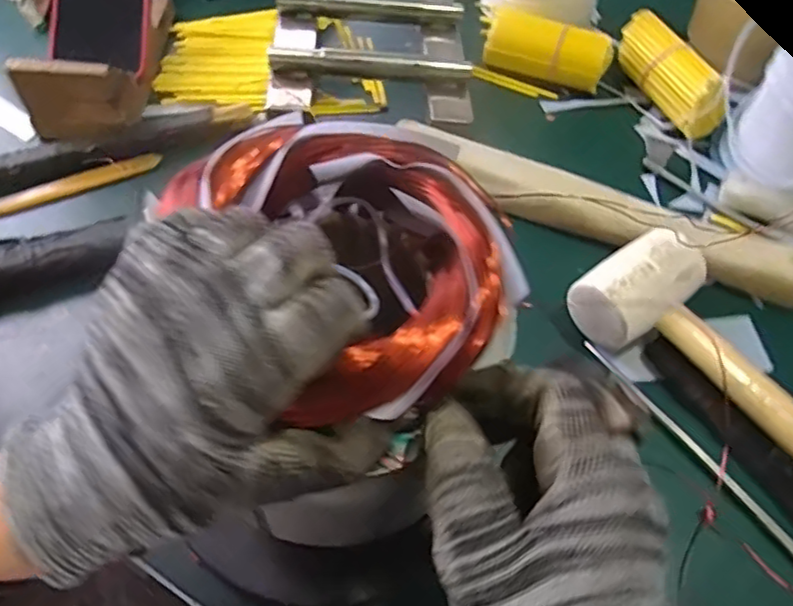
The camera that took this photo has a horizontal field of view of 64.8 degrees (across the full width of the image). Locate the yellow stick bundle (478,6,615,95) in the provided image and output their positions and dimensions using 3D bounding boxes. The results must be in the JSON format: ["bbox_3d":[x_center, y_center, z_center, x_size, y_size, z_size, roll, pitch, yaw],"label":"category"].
[{"bbox_3d":[0.138,-0.243,0.603,0.130,0.049,0.045,24,56,13],"label":"yellow stick bundle"}]

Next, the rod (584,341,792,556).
[{"bbox_3d":[0.194,0.105,0.380,0.028,0.009,0.219,-31,62,-23],"label":"rod"}]

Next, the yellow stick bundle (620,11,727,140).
[{"bbox_3d":[0.253,-0.214,0.587,0.041,0.051,0.125,-18,57,-16],"label":"yellow stick bundle"}]

